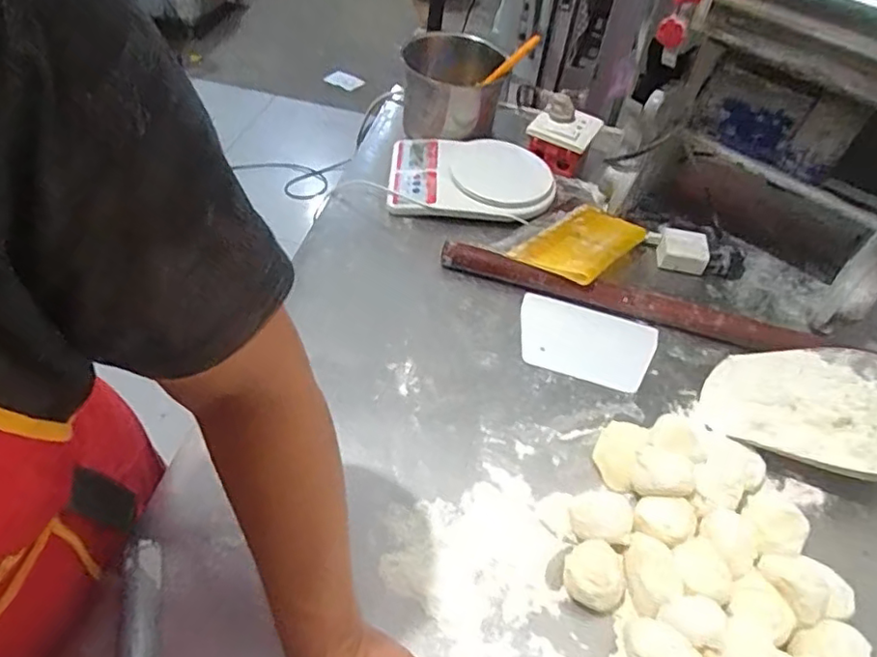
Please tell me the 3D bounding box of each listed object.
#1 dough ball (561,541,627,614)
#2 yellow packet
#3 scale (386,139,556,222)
[{"bbox_3d":[0.127,0.198,0.482,0.051,0.036,0.047,3,50,-4],"label":"dough ball"},{"bbox_3d":[0.175,-0.108,0.723,0.098,0.022,0.168,37,56,22],"label":"yellow packet"},{"bbox_3d":[0.043,-0.199,0.808,0.214,0.034,0.152,4,50,-4],"label":"scale"}]

